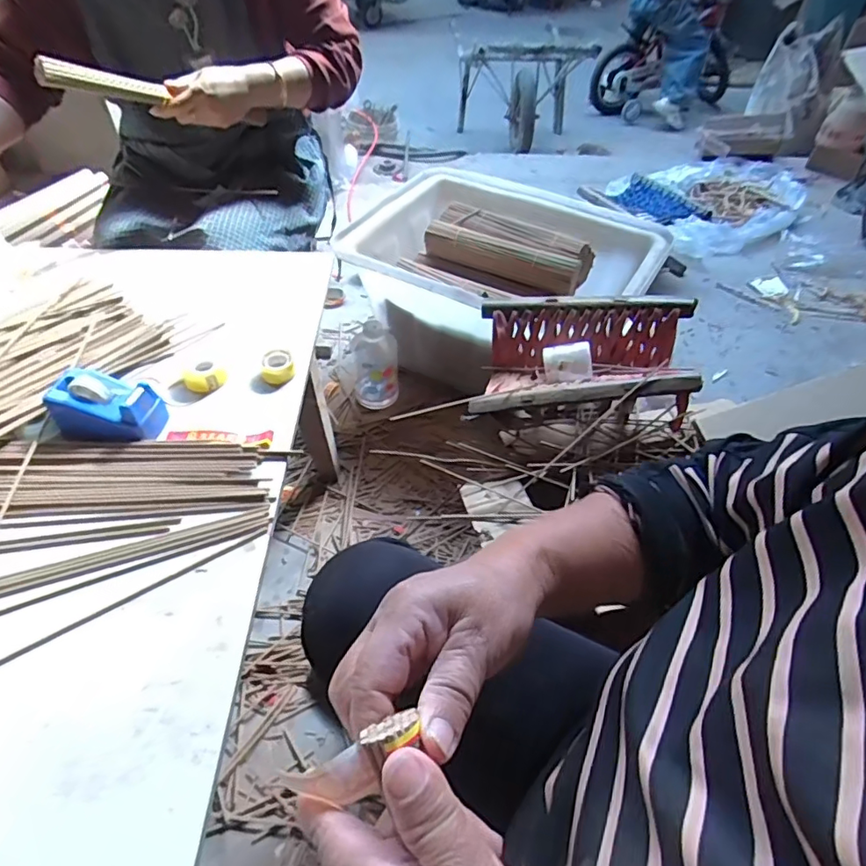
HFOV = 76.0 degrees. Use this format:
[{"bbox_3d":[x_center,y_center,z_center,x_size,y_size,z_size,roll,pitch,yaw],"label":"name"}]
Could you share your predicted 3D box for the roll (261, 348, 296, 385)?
[{"bbox_3d":[-0.179,-0.079,0.635,0.037,0.018,0.042,-14,50,-14],"label":"roll"}]

